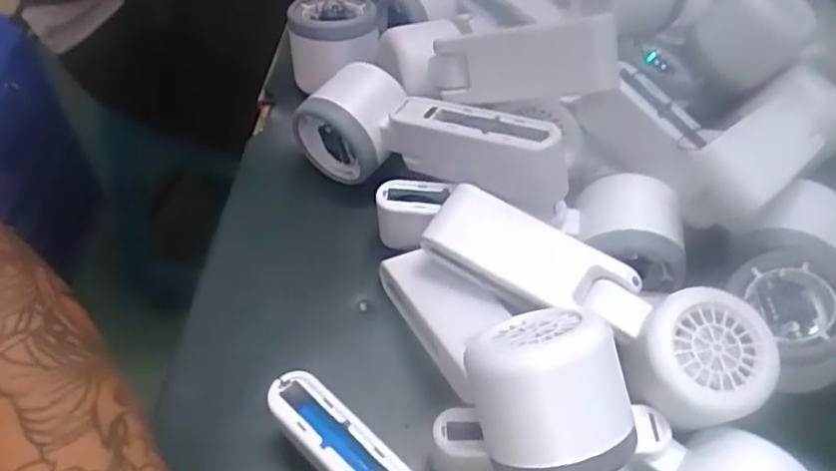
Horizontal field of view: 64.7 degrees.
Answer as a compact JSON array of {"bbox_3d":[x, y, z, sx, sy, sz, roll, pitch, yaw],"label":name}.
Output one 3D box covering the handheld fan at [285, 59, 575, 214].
[{"bbox_3d":[0.007,-0.056,0.368,0.165,0.053,0.052,16,55,30],"label":"handheld fan"}]

